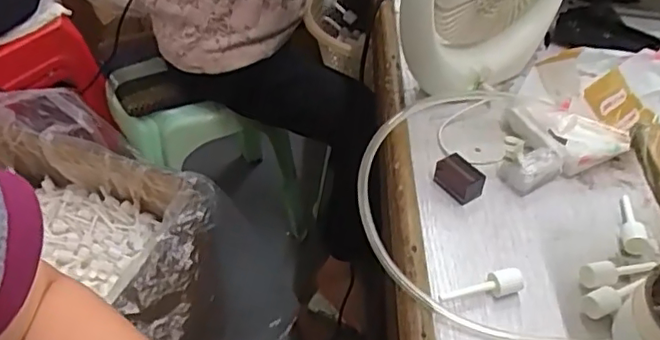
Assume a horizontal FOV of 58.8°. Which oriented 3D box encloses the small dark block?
[{"bbox_3d":[0.112,0.007,0.511,0.027,0.022,0.041,-25,49,-24],"label":"small dark block"}]

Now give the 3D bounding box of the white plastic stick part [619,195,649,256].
[{"bbox_3d":[0.244,0.039,0.475,0.017,0.018,0.065,9,44,10],"label":"white plastic stick part"}]

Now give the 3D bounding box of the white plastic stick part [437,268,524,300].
[{"bbox_3d":[0.110,0.086,0.430,0.063,0.017,0.015,-6,43,-6],"label":"white plastic stick part"}]

